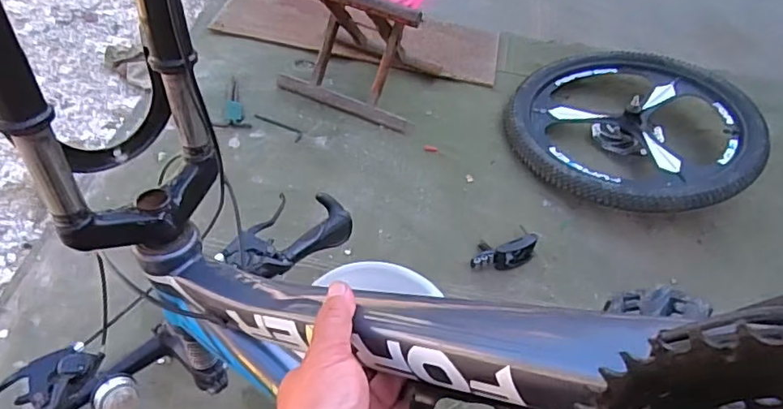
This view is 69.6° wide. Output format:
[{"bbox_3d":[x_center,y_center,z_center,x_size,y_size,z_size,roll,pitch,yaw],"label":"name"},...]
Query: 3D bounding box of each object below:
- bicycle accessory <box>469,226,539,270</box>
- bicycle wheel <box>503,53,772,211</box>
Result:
[{"bbox_3d":[0.208,0.083,1.042,0.134,0.032,0.072,-14,53,-17],"label":"bicycle accessory"},{"bbox_3d":[0.521,-0.171,1.253,0.521,0.141,0.484,3,50,-4],"label":"bicycle wheel"}]

